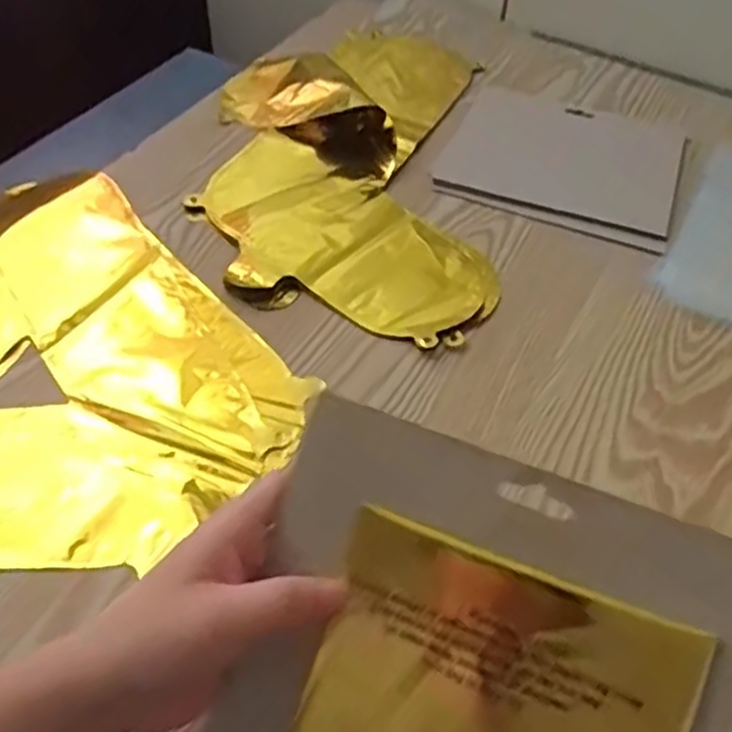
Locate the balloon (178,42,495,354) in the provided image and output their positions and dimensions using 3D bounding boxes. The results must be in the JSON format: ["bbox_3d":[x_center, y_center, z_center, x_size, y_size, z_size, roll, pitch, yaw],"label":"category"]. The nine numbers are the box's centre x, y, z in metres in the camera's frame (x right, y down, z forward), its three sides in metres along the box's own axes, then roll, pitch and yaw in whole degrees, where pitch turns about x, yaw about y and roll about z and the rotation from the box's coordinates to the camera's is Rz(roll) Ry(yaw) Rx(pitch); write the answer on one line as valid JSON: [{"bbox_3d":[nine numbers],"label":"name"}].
[{"bbox_3d":[-0.016,-0.188,0.641,0.226,0.025,0.422,4,48,1],"label":"balloon"}]

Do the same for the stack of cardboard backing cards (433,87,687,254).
[{"bbox_3d":[0.174,-0.180,0.660,0.194,0.015,0.173,19,50,14],"label":"stack of cardboard backing cards"}]

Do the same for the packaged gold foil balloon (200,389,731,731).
[{"bbox_3d":[0.044,0.116,0.287,0.187,0.012,0.157,18,87,13],"label":"packaged gold foil balloon"}]

